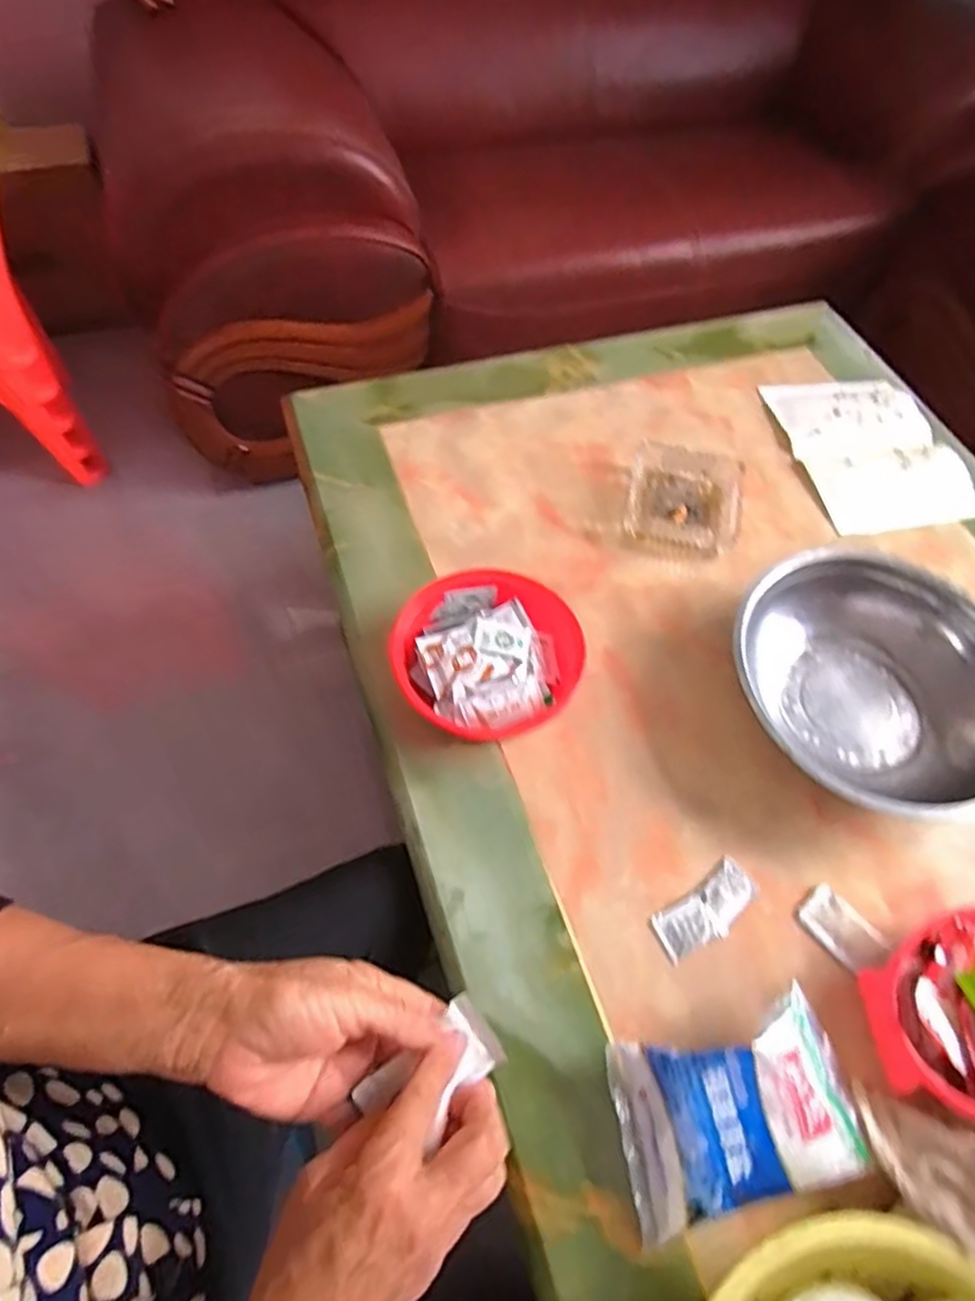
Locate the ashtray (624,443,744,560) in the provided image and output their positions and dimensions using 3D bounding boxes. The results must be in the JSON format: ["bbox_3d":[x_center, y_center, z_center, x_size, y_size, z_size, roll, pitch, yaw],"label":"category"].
[{"bbox_3d":[0.213,-0.169,0.762,0.115,0.044,0.136,13,59,5],"label":"ashtray"}]

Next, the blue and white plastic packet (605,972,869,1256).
[{"bbox_3d":[0.167,0.305,0.466,0.162,0.056,0.109,-11,60,-9],"label":"blue and white plastic packet"}]

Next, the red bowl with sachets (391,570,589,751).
[{"bbox_3d":[0.003,0.003,0.642,0.156,0.058,0.171,1,59,-2],"label":"red bowl with sachets"}]

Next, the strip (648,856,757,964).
[{"bbox_3d":[0.174,0.207,0.554,0.092,0.004,0.039,-29,64,-18],"label":"strip"}]

